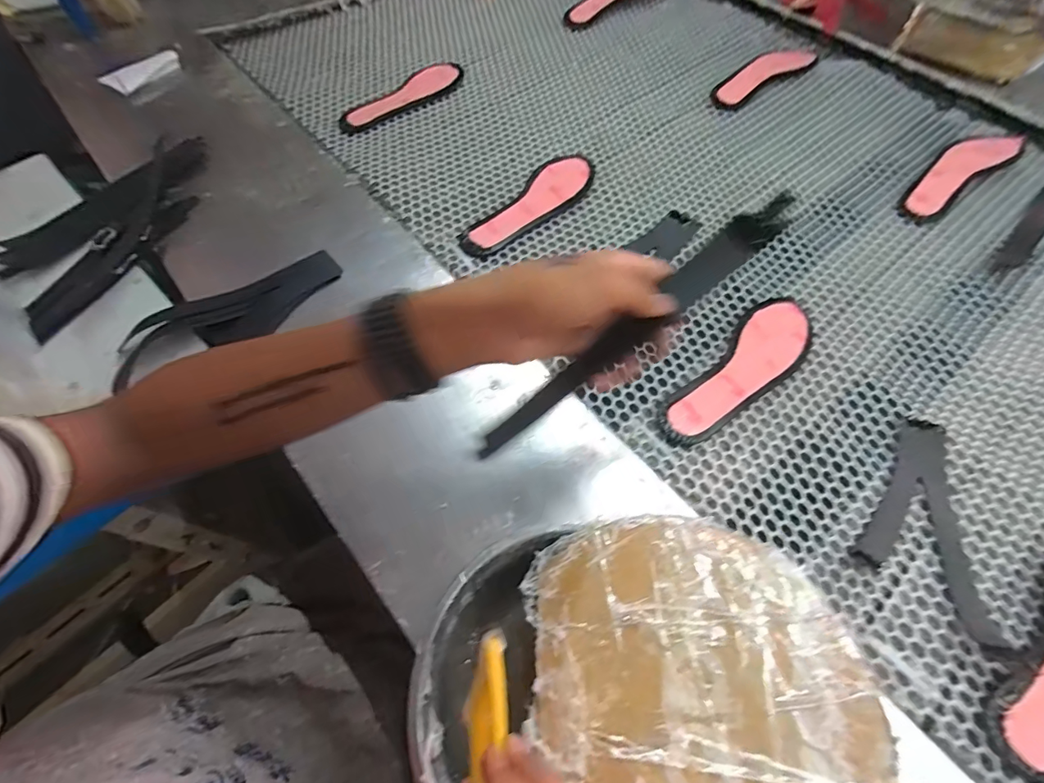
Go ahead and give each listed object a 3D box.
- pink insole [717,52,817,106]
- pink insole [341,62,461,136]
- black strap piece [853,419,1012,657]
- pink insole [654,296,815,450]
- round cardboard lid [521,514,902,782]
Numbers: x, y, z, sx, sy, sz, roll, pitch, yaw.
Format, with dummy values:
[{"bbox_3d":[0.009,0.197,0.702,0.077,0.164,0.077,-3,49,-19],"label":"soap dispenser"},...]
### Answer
[{"bbox_3d":[0.408,-0.538,0.769,0.213,0.005,0.058,-32,66,-14],"label":"pink insole"},{"bbox_3d":[-0.184,-0.470,0.730,0.076,0.013,0.250,33,64,17],"label":"pink insole"},{"bbox_3d":[0.397,0.119,0.424,0.119,0.007,0.178,34,68,17],"label":"black strap piece"},{"bbox_3d":[0.234,-0.023,0.496,0.226,0.018,0.074,-36,67,-16],"label":"pink insole"},{"bbox_3d":[0.110,0.188,0.272,0.196,0.009,0.220,-7,62,-2],"label":"round cardboard lid"}]

